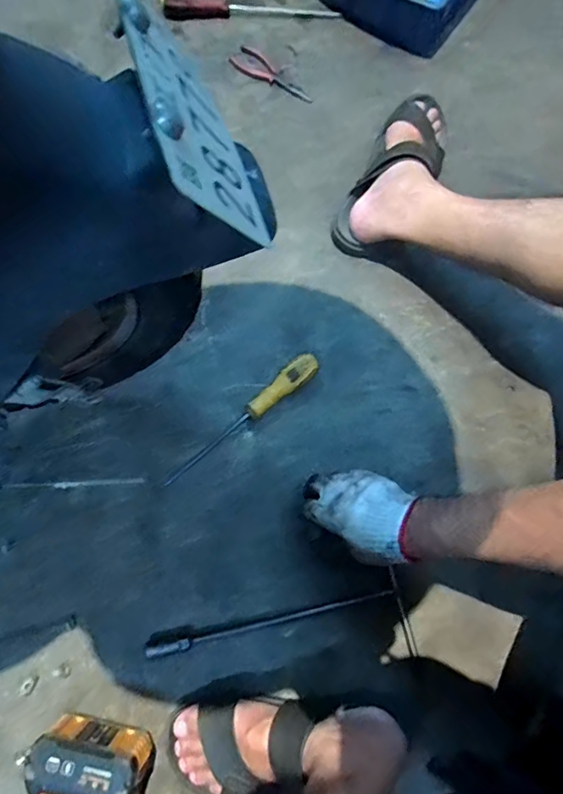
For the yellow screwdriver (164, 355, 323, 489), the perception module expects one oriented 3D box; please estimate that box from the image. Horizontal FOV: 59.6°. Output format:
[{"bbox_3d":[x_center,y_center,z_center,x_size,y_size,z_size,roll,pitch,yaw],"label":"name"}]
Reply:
[{"bbox_3d":[-0.050,0.026,0.631,0.240,0.031,0.030,-39,78,-12],"label":"yellow screwdriver"}]

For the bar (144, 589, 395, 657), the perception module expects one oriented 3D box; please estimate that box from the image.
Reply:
[{"bbox_3d":[-0.010,0.262,0.570,0.290,0.015,0.015,-10,73,-5],"label":"bar"}]

